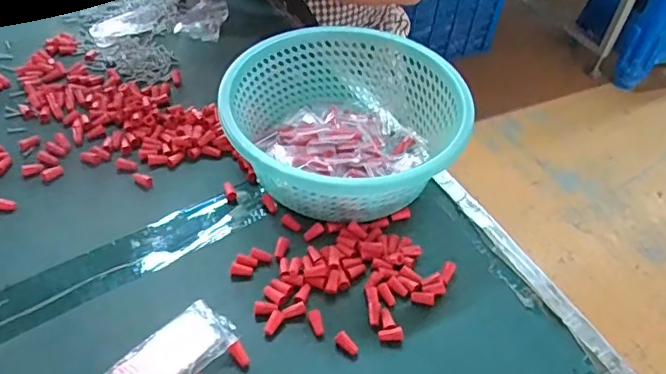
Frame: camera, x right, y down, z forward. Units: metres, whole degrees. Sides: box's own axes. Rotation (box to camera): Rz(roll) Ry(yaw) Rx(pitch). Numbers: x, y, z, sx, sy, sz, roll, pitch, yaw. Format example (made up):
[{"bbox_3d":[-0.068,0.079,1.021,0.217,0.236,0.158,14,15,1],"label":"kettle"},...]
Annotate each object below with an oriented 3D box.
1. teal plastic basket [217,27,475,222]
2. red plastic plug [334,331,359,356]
[{"bbox_3d":[0.004,-0.073,0.672,0.255,0.113,0.240,3,46,-4],"label":"teal plastic basket"},{"bbox_3d":[0.013,0.144,0.528,0.024,0.010,0.012,41,53,12],"label":"red plastic plug"}]

